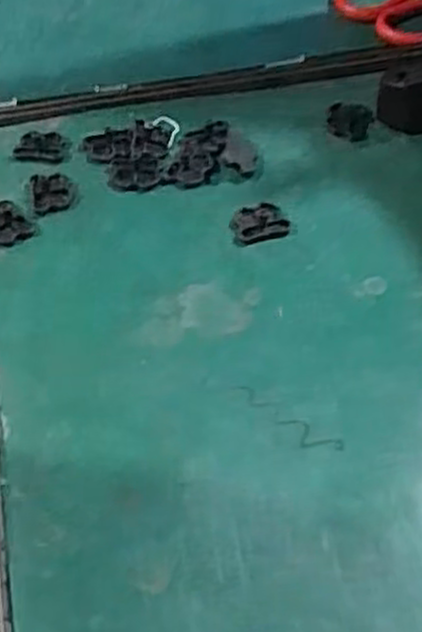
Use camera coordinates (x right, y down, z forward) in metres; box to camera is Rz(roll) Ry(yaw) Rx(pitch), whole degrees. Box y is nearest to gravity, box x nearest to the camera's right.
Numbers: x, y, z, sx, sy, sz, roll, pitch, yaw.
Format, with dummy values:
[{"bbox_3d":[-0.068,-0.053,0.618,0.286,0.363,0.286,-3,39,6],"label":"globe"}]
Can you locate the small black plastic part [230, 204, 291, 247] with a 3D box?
[{"bbox_3d":[0.028,-0.055,0.470,0.034,0.004,0.024,-16,55,-11],"label":"small black plastic part"}]

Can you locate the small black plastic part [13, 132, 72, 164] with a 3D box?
[{"bbox_3d":[-0.106,-0.107,0.504,0.036,0.005,0.027,5,54,5],"label":"small black plastic part"}]

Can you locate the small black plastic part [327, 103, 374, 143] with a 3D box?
[{"bbox_3d":[0.092,-0.130,0.525,0.028,0.007,0.033,9,54,8],"label":"small black plastic part"}]

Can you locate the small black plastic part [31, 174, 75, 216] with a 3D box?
[{"bbox_3d":[-0.095,-0.074,0.478,0.024,0.006,0.031,-13,54,-8],"label":"small black plastic part"}]

